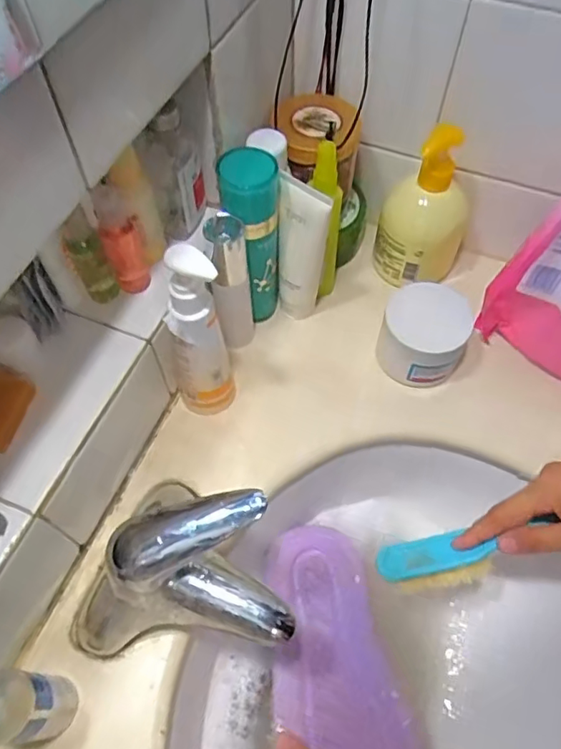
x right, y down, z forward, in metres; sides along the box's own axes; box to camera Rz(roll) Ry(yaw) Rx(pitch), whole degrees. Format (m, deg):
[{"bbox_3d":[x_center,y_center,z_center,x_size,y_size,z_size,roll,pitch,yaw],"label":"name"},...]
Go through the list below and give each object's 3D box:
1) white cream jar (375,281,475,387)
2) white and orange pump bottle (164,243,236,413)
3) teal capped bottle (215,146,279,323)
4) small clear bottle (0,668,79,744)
[{"bbox_3d":[0.132,-0.036,0.518,0.074,0.079,0.070,1,59,-1],"label":"white cream jar"},{"bbox_3d":[-0.067,-0.024,0.448,0.045,0.188,0.034,-16,61,-11],"label":"white and orange pump bottle"},{"bbox_3d":[-0.026,-0.112,0.500,0.045,0.179,0.043,1,59,-1],"label":"teal capped bottle"},{"bbox_3d":[-0.160,0.205,0.344,0.033,0.116,0.037,5,59,2],"label":"small clear bottle"}]

